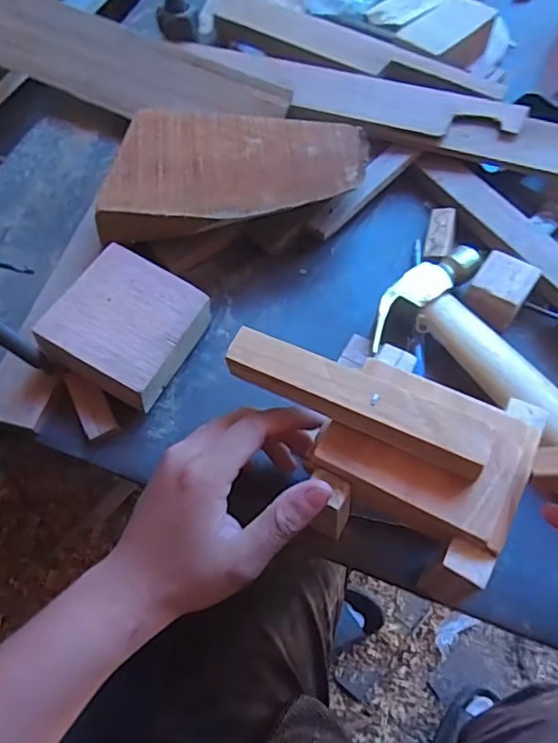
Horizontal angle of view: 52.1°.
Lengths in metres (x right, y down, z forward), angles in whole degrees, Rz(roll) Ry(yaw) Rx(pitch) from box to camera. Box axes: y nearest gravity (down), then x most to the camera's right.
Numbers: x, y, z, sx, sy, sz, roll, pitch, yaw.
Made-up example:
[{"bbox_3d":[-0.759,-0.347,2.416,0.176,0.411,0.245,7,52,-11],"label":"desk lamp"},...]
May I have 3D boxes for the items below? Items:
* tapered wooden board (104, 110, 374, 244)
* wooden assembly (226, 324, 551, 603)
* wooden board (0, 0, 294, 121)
[{"bbox_3d":[-0.032,-0.150,0.435,0.190,0.027,0.112,6,65,0],"label":"tapered wooden board"},{"bbox_3d":[0.049,0.028,0.304,0.167,0.042,0.113,29,68,10],"label":"wooden assembly"},{"bbox_3d":[-0.144,-0.272,0.516,0.309,0.070,0.014,24,25,7],"label":"wooden board"}]

